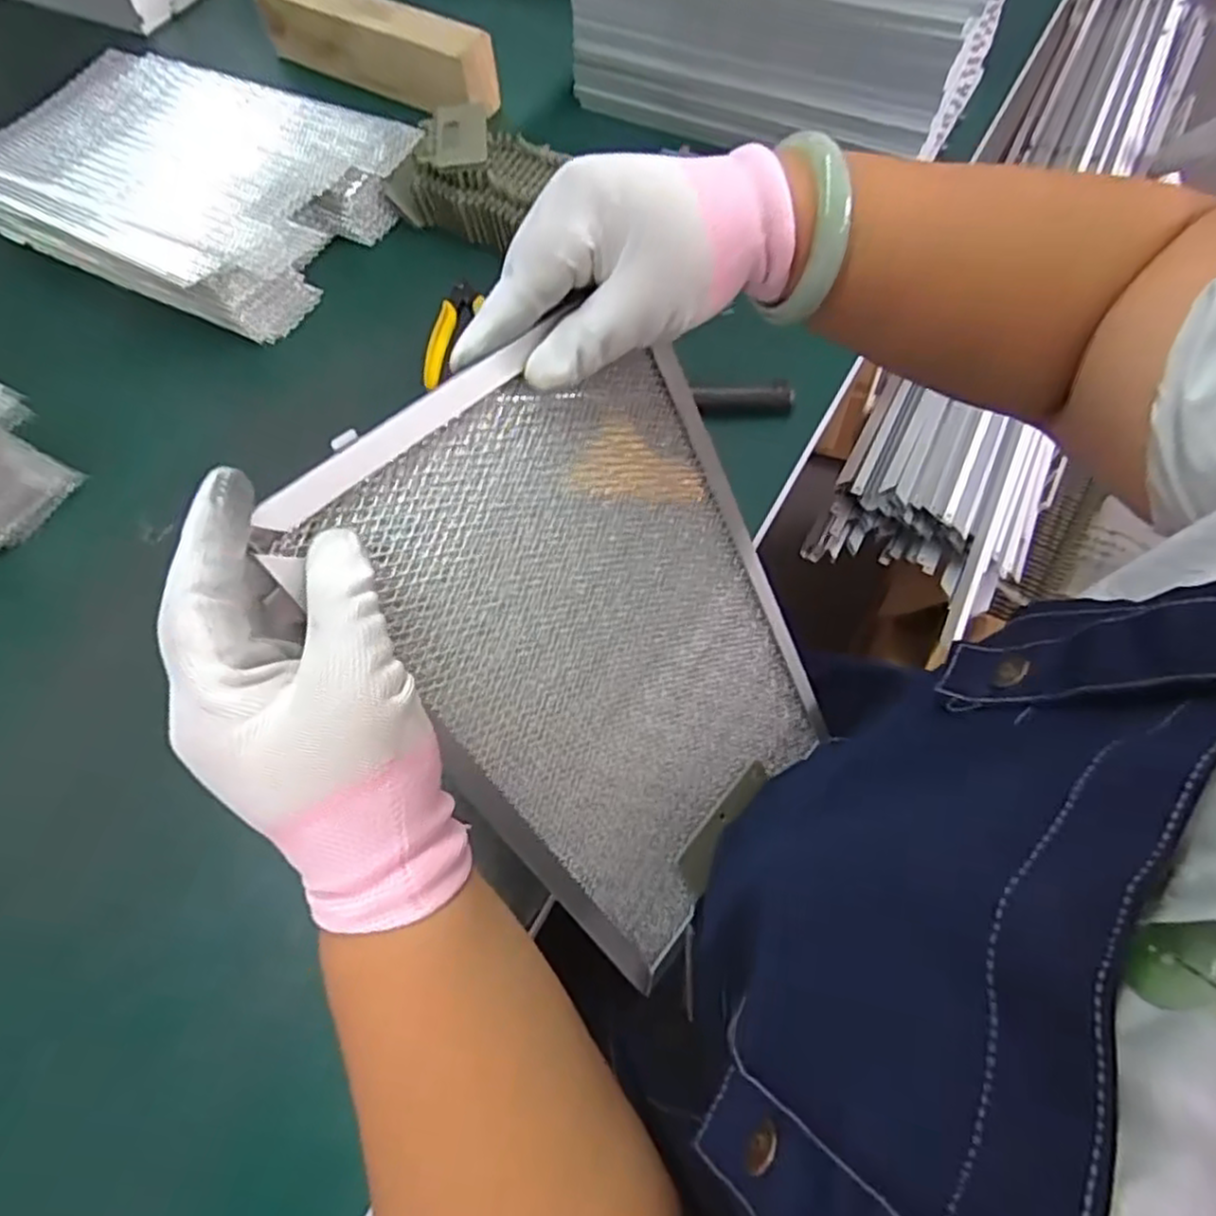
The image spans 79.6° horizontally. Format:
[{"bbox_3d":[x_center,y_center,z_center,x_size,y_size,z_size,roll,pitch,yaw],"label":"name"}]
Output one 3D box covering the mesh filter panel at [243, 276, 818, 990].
[{"bbox_3d":[0.010,0.028,0.370,0.007,0.325,0.197,15,54,46],"label":"mesh filter panel"}]

